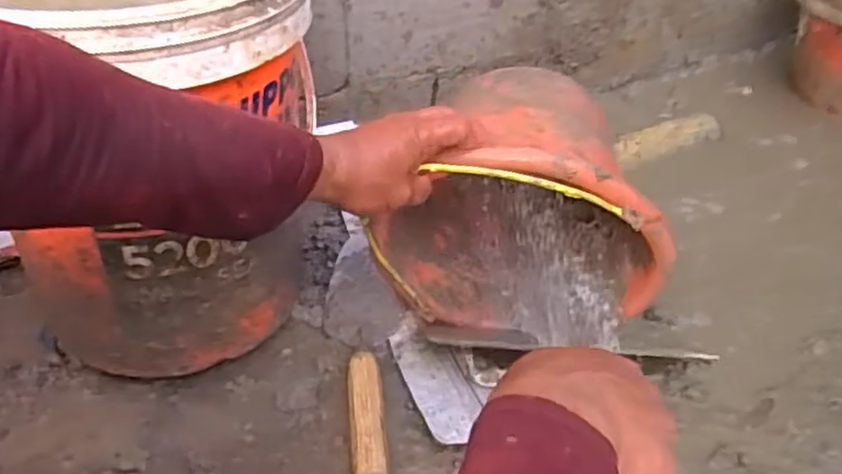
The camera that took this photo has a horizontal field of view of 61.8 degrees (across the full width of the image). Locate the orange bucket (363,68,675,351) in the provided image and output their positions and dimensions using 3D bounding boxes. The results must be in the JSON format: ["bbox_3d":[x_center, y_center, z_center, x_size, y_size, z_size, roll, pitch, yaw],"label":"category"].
[{"bbox_3d":[0.114,-0.029,0.729,0.273,0.259,0.217,14,45,11],"label":"orange bucket"}]

